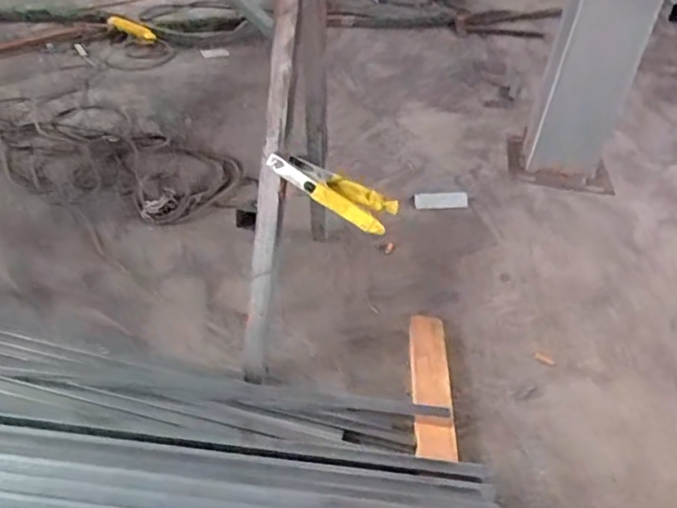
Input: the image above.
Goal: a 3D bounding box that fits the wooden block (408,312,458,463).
[{"bbox_3d":[0.152,0.202,1.011,0.062,0.029,0.305,6,38,0],"label":"wooden block"}]

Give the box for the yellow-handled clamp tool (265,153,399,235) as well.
[{"bbox_3d":[-0.009,-0.093,0.866,0.189,0.040,0.058,28,38,2],"label":"yellow-handled clamp tool"}]

